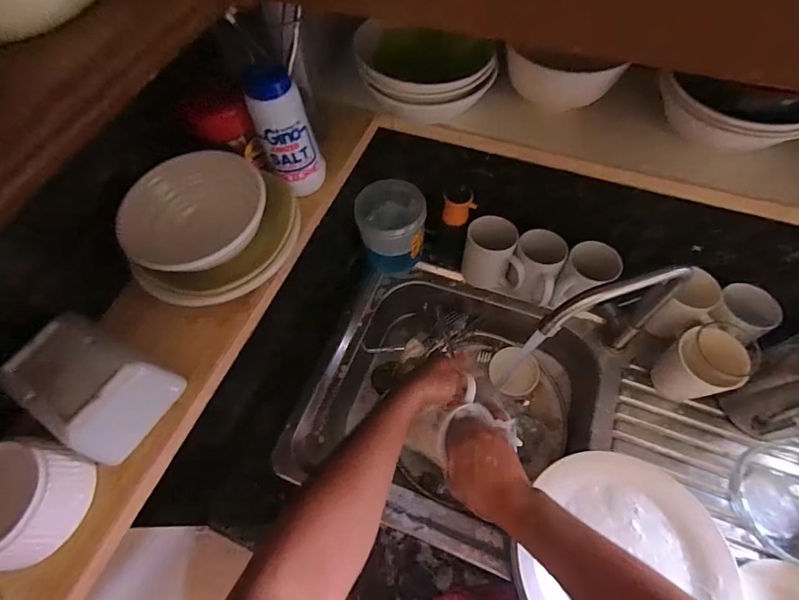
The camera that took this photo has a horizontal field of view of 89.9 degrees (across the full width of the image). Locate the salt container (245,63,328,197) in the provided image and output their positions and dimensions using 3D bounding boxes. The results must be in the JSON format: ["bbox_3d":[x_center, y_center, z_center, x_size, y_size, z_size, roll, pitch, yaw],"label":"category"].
[{"bbox_3d":[-0.084,-0.124,0.307,0.038,0.090,0.037,-16,62,-6],"label":"salt container"}]

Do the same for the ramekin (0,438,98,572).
[{"bbox_3d":[-0.218,0.114,0.226,0.056,0.037,0.061,1,62,3],"label":"ramekin"}]

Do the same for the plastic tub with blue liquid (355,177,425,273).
[{"bbox_3d":[-0.012,-0.115,0.671,0.107,0.151,0.086,-2,62,2],"label":"plastic tub with blue liquid"}]

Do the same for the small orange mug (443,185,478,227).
[{"bbox_3d":[0.097,-0.152,0.651,0.050,0.053,0.036,6,62,6],"label":"small orange mug"}]

